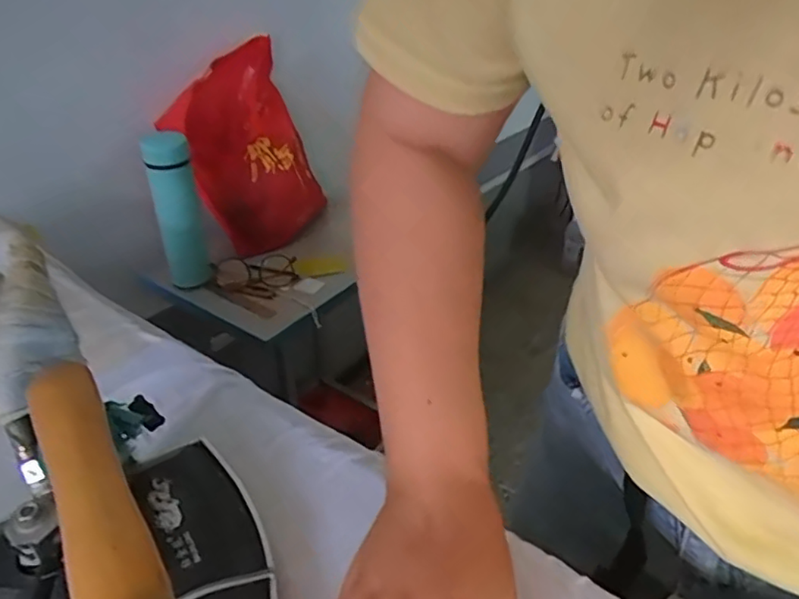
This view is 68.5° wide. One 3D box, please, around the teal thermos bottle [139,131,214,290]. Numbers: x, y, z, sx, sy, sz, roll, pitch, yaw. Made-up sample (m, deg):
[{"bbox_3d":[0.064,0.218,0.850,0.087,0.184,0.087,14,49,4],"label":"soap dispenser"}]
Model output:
[{"bbox_3d":[-0.319,-0.117,0.839,0.059,0.220,0.053,-5,34,-9],"label":"teal thermos bottle"}]

